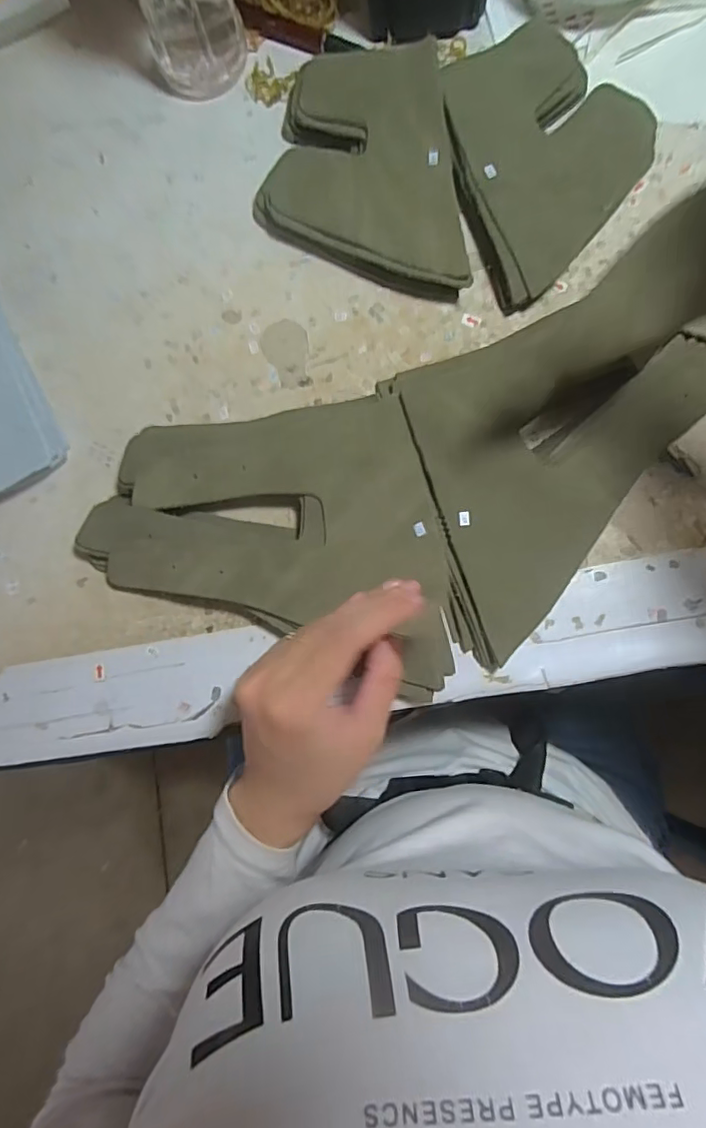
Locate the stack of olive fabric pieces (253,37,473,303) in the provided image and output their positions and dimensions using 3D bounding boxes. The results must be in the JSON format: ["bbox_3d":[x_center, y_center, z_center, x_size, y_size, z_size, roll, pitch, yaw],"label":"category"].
[{"bbox_3d":[0.001,-0.232,0.347,0.116,0.025,0.153,-8,83,3],"label":"stack of olive fabric pieces"}]

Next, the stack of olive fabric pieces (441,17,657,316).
[{"bbox_3d":[0.114,-0.236,0.333,0.107,0.020,0.150,-21,82,1],"label":"stack of olive fabric pieces"}]

